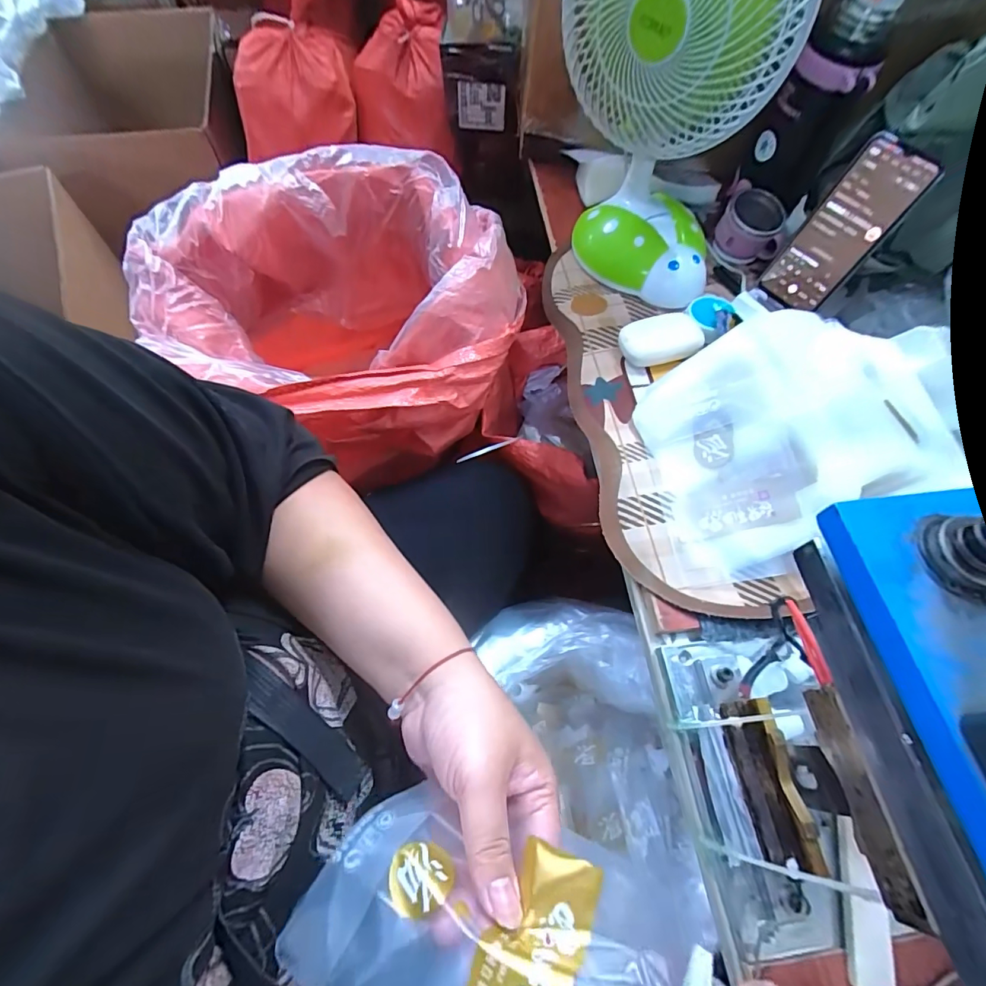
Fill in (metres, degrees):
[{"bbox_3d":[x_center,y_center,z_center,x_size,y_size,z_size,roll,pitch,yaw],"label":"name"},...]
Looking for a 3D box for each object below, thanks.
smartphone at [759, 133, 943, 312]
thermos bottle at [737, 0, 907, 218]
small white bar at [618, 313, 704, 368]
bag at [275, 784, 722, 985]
[{"bbox_3d":[0.362,-0.271,0.495,0.070,0.156,0.011,46,47,15],"label":"smartphone"},{"bbox_3d":[0.349,-0.421,0.521,0.084,0.224,0.079,27,66,12],"label":"thermos bottle"},{"bbox_3d":[0.187,-0.172,0.528,0.087,0.015,0.056,-6,77,12],"label":"small white bar"},{"bbox_3d":[-0.006,0.212,0.217,0.176,0.035,0.093,11,41,27],"label":"bag"}]

